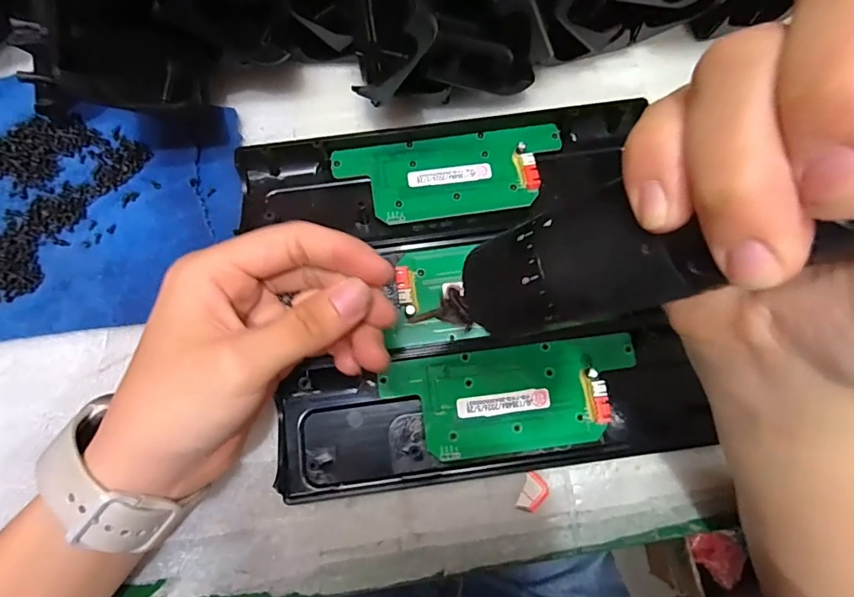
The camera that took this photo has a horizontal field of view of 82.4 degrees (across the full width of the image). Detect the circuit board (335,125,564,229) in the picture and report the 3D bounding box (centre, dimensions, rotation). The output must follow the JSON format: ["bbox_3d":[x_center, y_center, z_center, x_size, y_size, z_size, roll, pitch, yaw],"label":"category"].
[{"bbox_3d":[0.014,-0.072,0.290,0.132,0.013,0.053,-8,76,-2],"label":"circuit board"}]

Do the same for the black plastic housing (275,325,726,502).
[{"bbox_3d":[0.035,0.059,0.261,0.220,0.021,0.068,-5,76,-2],"label":"black plastic housing"}]

